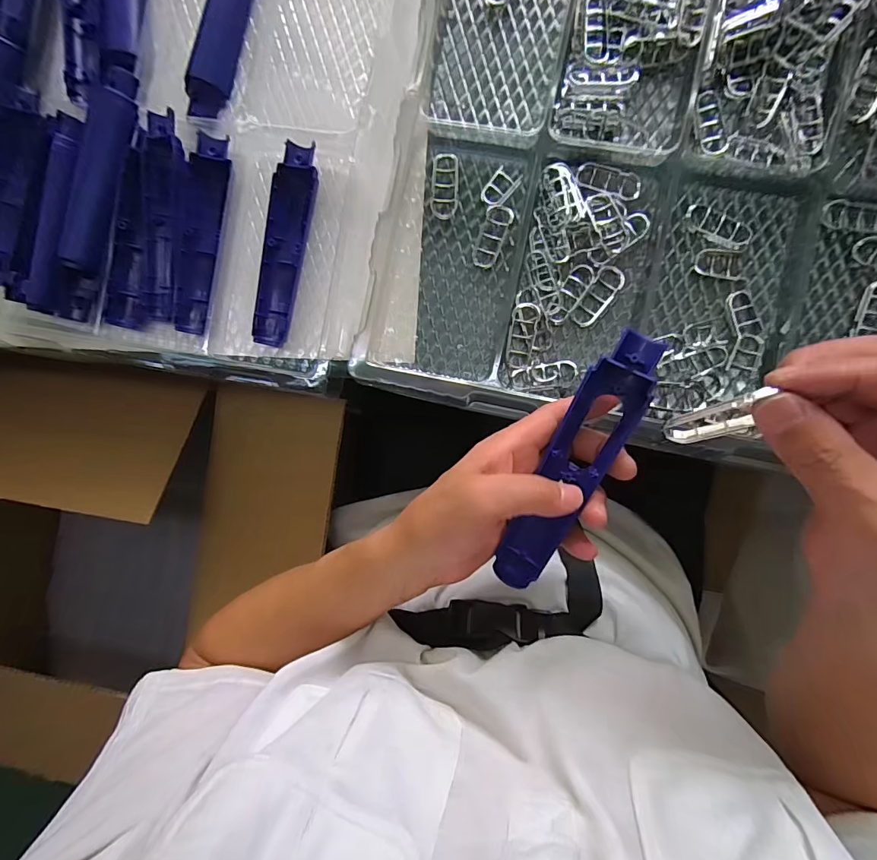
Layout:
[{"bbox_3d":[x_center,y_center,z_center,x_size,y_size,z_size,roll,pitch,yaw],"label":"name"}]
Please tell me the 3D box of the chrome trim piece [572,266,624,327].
[{"bbox_3d":[0.129,-0.108,0.353,0.022,0.010,0.052,38,93,5],"label":"chrome trim piece"}]

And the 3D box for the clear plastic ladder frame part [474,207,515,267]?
[{"bbox_3d":[0.045,-0.163,0.364,0.022,0.007,0.051,25,92,5],"label":"clear plastic ladder frame part"}]

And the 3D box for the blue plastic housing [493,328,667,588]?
[{"bbox_3d":[0.086,0.022,0.274,0.038,0.019,0.171,26,103,5],"label":"blue plastic housing"}]

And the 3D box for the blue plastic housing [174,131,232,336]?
[{"bbox_3d":[-0.206,-0.170,0.382,0.031,0.022,0.167,10,91,6],"label":"blue plastic housing"}]

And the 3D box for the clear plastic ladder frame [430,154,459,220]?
[{"bbox_3d":[0.006,-0.205,0.365,0.022,0.010,0.052,5,90,6],"label":"clear plastic ladder frame"}]

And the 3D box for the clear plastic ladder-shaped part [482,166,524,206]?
[{"bbox_3d":[0.052,-0.203,0.364,0.021,0.005,0.034,33,93,5],"label":"clear plastic ladder-shaped part"}]

